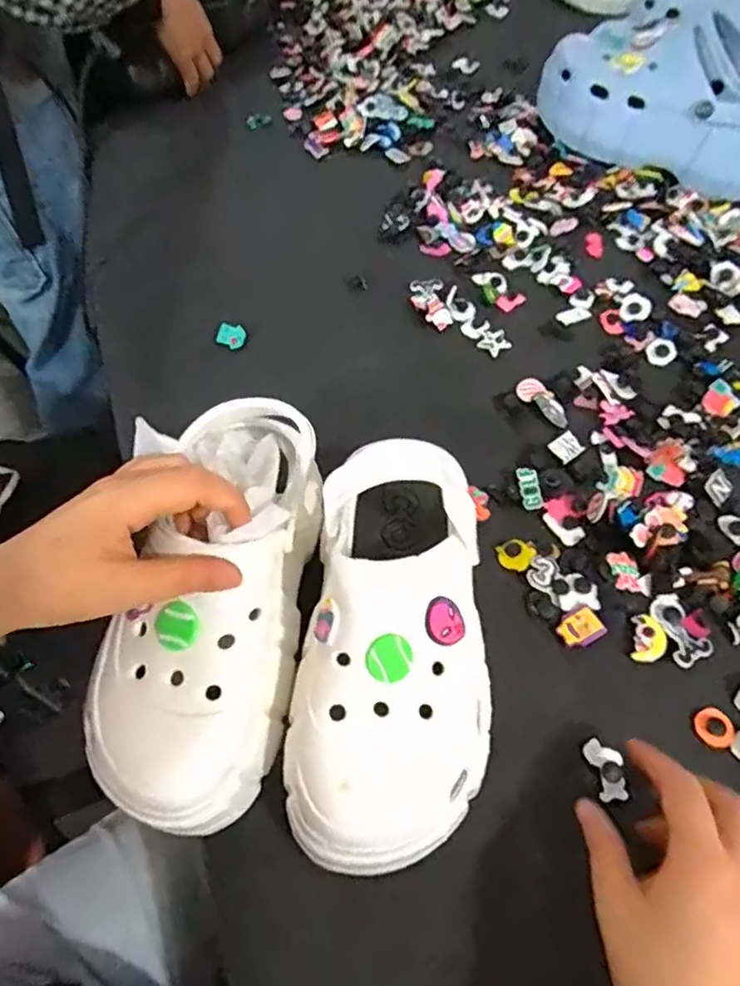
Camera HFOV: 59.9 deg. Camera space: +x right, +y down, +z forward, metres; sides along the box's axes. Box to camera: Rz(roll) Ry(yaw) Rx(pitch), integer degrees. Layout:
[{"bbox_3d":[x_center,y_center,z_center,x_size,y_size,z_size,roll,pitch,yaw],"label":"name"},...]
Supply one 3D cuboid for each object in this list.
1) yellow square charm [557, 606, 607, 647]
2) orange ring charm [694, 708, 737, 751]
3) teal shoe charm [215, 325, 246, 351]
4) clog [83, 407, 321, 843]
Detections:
[{"bbox_3d":[0.137,0.088,0.419,0.027,0.007,0.023,-23,60,-14],"label":"yellow square charm"},{"bbox_3d":[0.209,0.141,0.388,0.020,0.004,0.023,-24,60,-15],"label":"orange ring charm"},{"bbox_3d":[-0.121,-0.135,0.559,0.025,0.022,0.005,-6,34,-21],"label":"teal shoe charm"},{"bbox_3d":[-0.086,0.055,0.358,0.094,0.081,0.230,10,69,6],"label":"clog"}]

